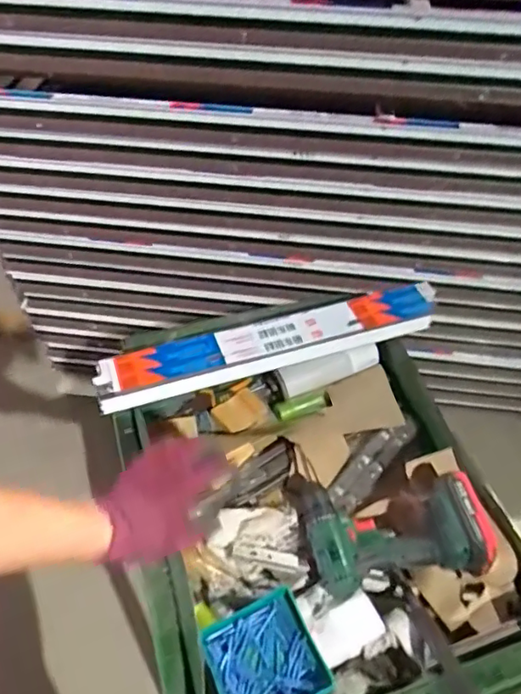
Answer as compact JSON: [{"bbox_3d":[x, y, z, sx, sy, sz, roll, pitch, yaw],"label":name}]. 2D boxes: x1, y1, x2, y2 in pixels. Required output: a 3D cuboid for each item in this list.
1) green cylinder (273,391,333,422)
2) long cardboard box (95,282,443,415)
[{"bbox_3d":[0.075,0.103,0.959,0.103,0.024,0.034,-16,51,-16],"label":"green cylinder"},{"bbox_3d":[0.027,-0.005,0.895,0.563,0.075,0.067,-15,51,-16],"label":"long cardboard box"}]

